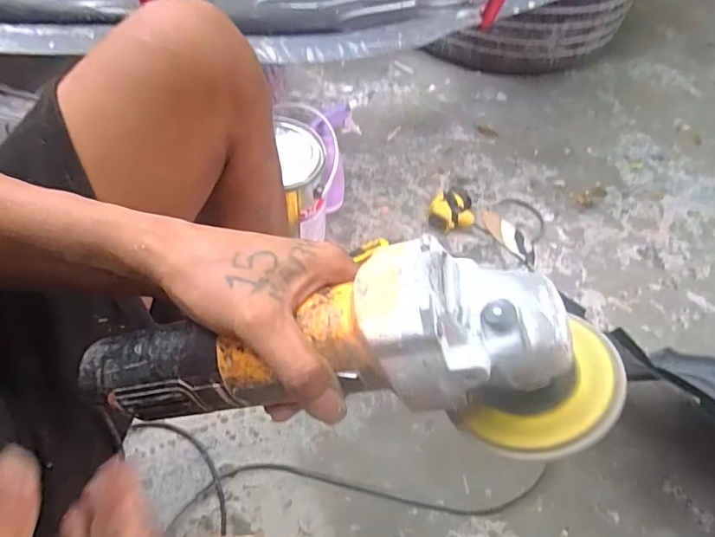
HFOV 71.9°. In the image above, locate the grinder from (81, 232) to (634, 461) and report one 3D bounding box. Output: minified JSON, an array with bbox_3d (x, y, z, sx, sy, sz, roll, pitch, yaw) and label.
[{"bbox_3d":[-0.018,0.044,0.254,0.288,0.086,0.073,-4,54,13],"label":"grinder"}]

